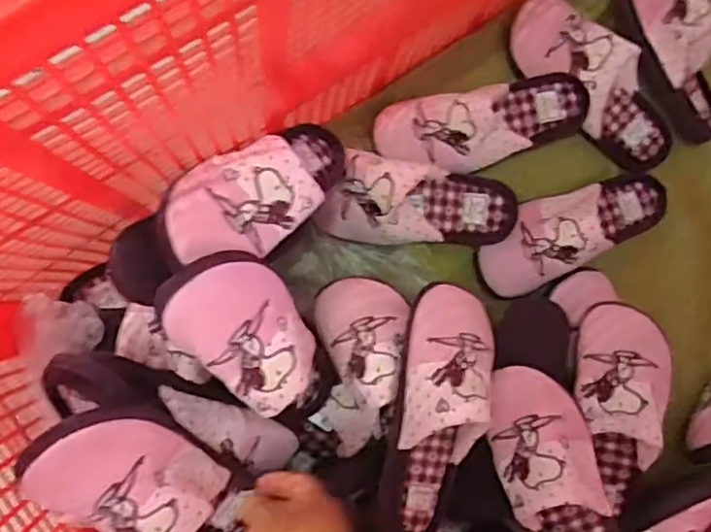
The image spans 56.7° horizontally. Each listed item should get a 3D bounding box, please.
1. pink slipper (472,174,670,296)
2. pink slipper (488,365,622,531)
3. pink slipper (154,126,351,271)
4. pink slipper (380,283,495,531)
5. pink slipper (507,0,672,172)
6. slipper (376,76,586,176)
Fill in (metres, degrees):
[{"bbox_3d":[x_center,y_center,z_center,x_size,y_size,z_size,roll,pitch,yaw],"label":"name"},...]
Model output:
[{"bbox_3d":[0.259,-0.046,0.760,0.244,0.067,0.094,-24,92,-7],"label":"pink slipper"},{"bbox_3d":[0.209,0.226,0.650,0.111,0.063,0.259,-29,92,-7],"label":"pink slipper"},{"bbox_3d":[-0.073,-0.079,0.614,0.096,0.067,0.247,52,43,-3],"label":"pink slipper"},{"bbox_3d":[0.084,0.143,0.622,0.096,0.064,0.244,11,87,-7],"label":"pink slipper"},{"bbox_3d":[0.283,-0.217,0.774,0.240,0.042,0.098,43,84,-4],"label":"pink slipper"},{"bbox_3d":[0.150,-0.159,0.729,0.233,0.057,0.089,-13,90,-7],"label":"slipper"}]

